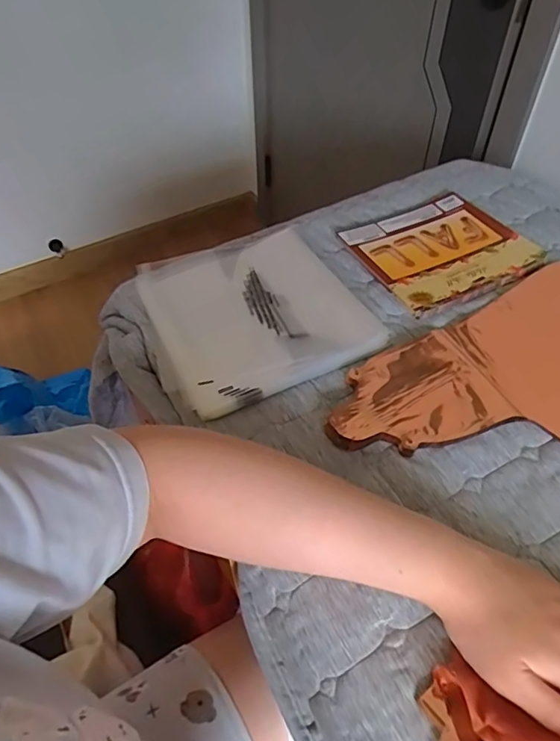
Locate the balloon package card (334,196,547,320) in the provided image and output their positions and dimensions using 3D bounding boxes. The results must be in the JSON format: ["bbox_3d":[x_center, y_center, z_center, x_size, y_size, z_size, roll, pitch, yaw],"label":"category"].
[{"bbox_3d":[0.198,-0.150,0.640,0.195,0.007,0.165,-23,53,-18],"label":"balloon package card"}]

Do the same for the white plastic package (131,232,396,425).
[{"bbox_3d":[-0.034,-0.074,0.564,0.201,0.027,0.228,-22,53,-17],"label":"white plastic package"}]

